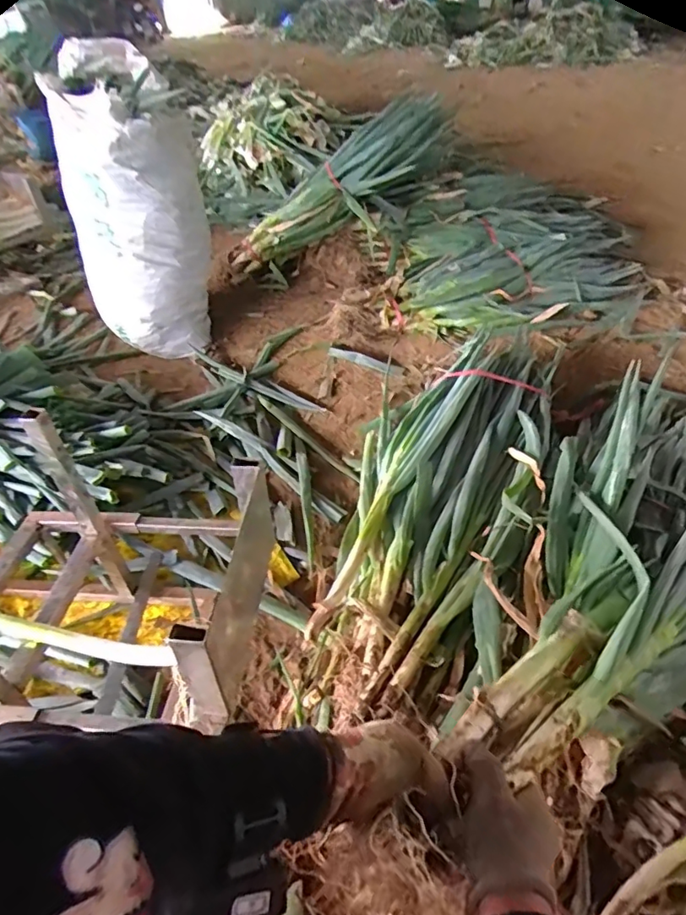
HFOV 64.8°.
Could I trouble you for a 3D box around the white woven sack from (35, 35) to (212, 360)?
[{"bbox_3d":[-0.584,-0.677,1.537,0.360,0.723,0.318,-22,45,-16],"label":"white woven sack"}]

